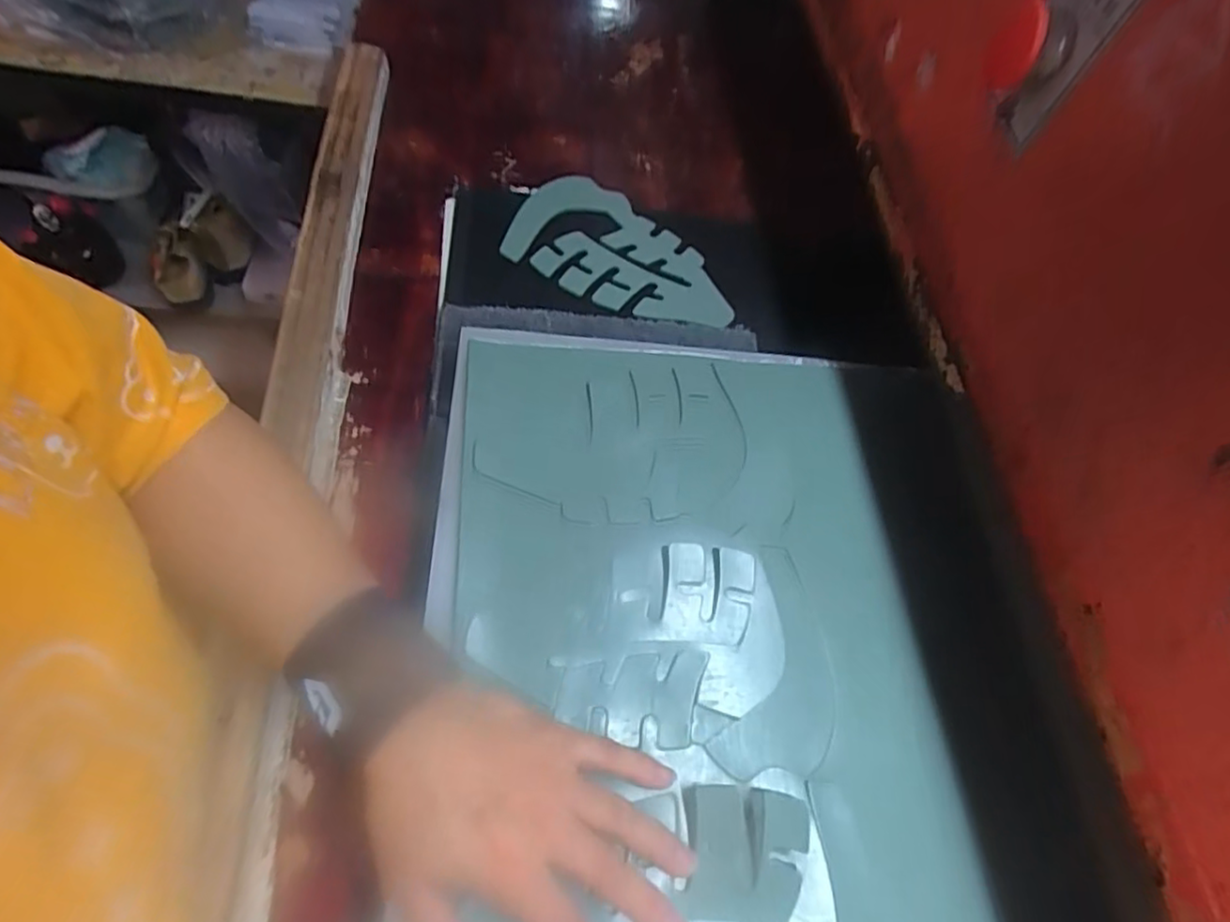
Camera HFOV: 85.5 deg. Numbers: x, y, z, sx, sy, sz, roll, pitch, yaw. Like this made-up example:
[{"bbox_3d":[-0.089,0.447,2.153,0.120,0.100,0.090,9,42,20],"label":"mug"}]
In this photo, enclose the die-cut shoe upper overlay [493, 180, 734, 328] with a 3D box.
[{"bbox_3d":[0.009,-0.163,0.530,0.182,0.008,0.109,29,60,3],"label":"die-cut shoe upper overlay"}]

